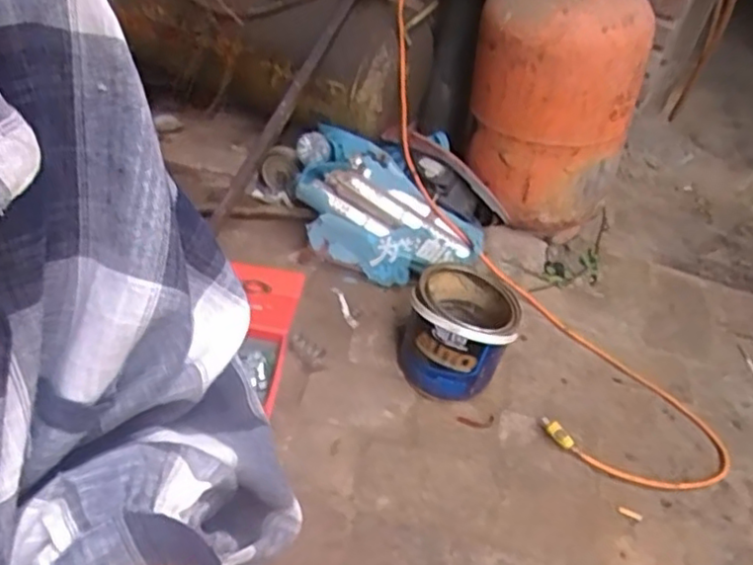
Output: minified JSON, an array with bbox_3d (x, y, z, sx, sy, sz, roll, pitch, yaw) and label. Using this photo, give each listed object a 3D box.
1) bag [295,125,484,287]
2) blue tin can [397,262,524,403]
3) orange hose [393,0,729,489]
[{"bbox_3d":[-0.002,-0.137,1.276,0.403,0.075,0.244,33,70,3],"label":"bag"},{"bbox_3d":[0.130,0.068,1.074,0.175,0.162,0.195,6,42,2],"label":"blue tin can"},{"bbox_3d":[0.212,-0.154,1.182,0.249,0.255,1.119,-18,69,-23],"label":"orange hose"}]

